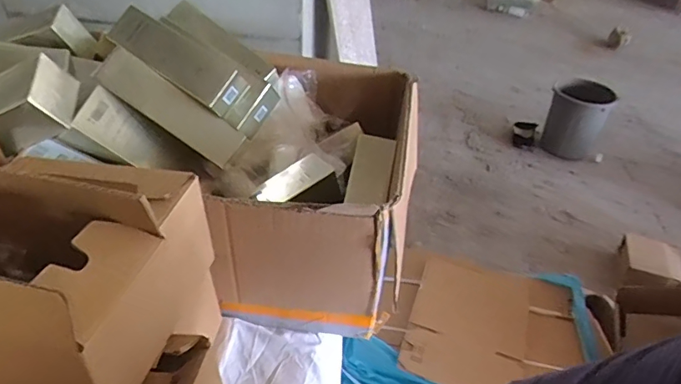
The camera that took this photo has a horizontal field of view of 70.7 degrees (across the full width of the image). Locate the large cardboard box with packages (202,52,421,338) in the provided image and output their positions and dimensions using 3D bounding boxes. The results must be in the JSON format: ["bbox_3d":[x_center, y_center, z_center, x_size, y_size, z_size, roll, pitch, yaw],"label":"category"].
[{"bbox_3d":[-0.042,-0.009,0.667,0.239,0.215,0.361,9,38,6],"label":"large cardboard box with packages"}]

